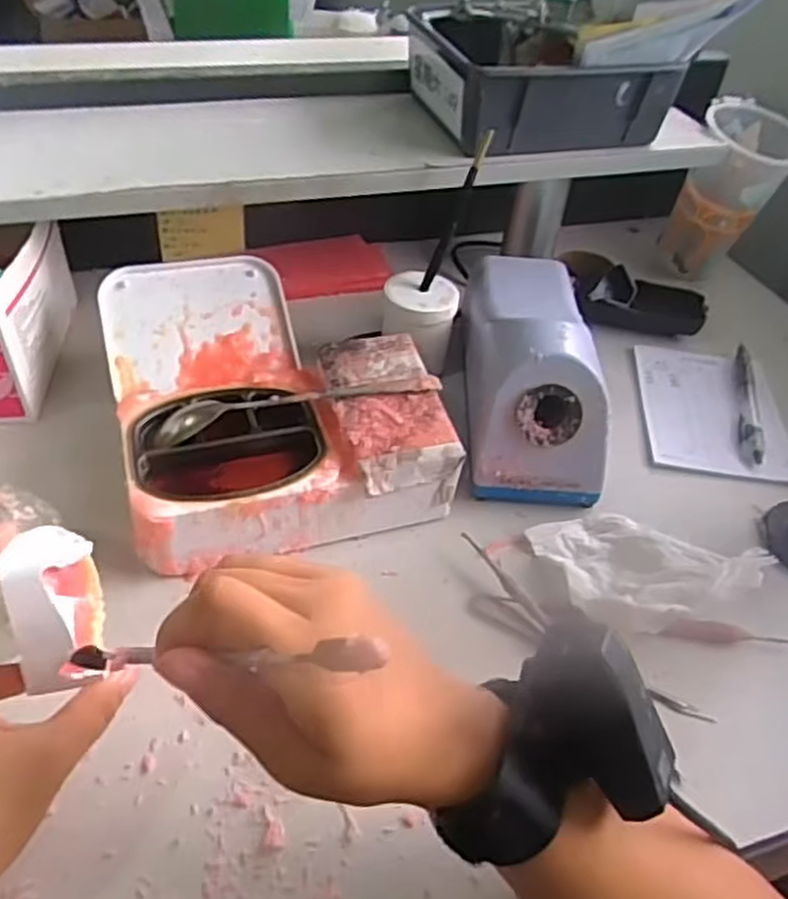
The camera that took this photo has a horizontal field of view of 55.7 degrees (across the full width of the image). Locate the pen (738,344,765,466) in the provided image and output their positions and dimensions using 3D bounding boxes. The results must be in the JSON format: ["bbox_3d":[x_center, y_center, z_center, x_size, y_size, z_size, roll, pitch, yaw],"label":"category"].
[{"bbox_3d":[0.279,-0.038,0.589,0.016,0.014,0.141,13,44,8],"label":"pen"}]

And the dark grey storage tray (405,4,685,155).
[{"bbox_3d":[0.113,-0.299,0.590,0.173,0.077,0.156,-10,46,-16],"label":"dark grey storage tray"}]

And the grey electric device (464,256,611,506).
[{"bbox_3d":[0.097,-0.070,0.541,0.089,0.098,0.210,4,44,-2],"label":"grey electric device"}]

